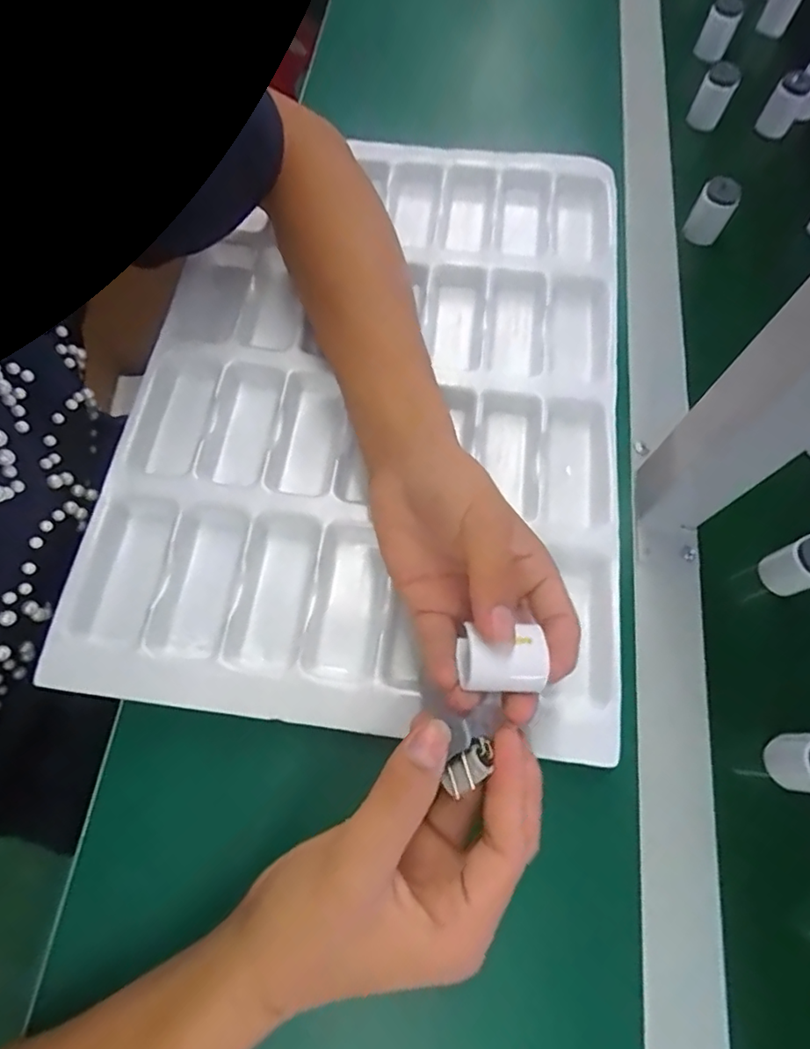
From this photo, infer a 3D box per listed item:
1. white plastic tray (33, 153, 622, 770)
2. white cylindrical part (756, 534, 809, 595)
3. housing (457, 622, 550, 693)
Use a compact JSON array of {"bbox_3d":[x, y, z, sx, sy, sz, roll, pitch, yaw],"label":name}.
[{"bbox_3d":[-0.013,-0.099,0.389,0.313,0.037,0.455,7,69,3],"label":"white plastic tray"},{"bbox_3d":[0.247,0.025,0.347,0.028,0.041,0.027,-15,71,-9],"label":"white cylindrical part"},{"bbox_3d":[0.044,0.063,0.256,0.037,0.026,0.026,2,68,1],"label":"housing"}]

